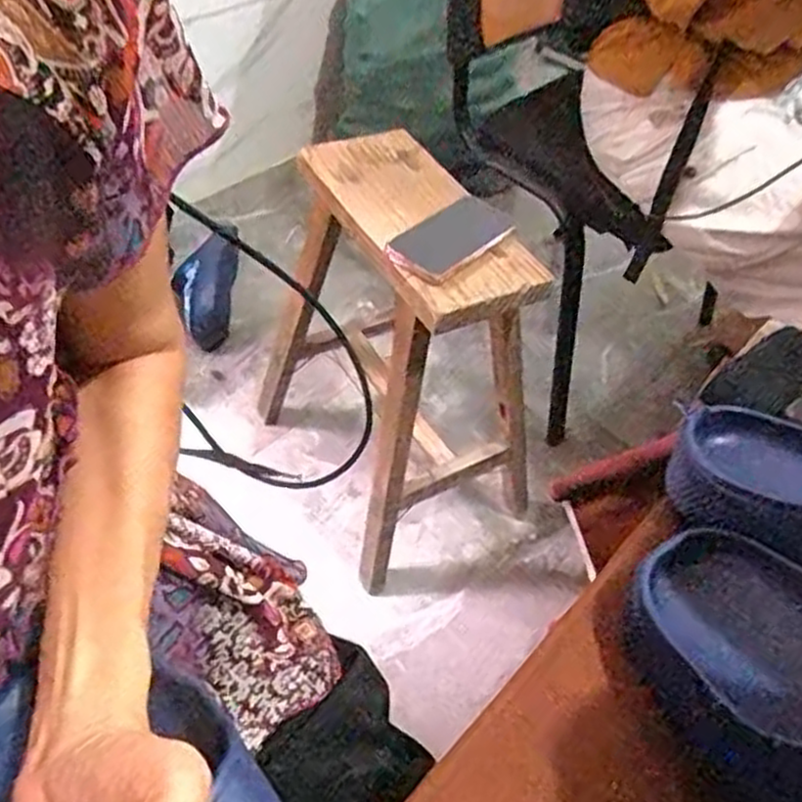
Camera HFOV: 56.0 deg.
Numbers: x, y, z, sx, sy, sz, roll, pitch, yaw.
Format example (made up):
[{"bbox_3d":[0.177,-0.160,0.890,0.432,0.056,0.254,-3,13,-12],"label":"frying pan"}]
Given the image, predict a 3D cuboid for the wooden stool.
[{"bbox_3d":[0.001,-0.060,1.099,0.290,0.510,0.379,-24,54,-24],"label":"wooden stool"}]

